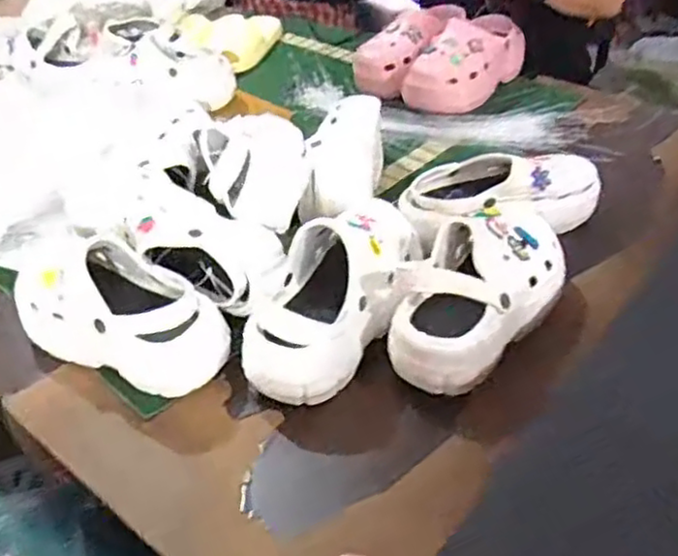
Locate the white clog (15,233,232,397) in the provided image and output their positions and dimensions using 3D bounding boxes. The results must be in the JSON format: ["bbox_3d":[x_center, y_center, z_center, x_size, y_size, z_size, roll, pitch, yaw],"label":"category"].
[{"bbox_3d":[-0.223,0.029,0.694,0.230,0.104,0.103,16,44,24],"label":"white clog"}]

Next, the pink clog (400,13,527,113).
[{"bbox_3d":[0.214,-0.360,1.129,0.100,0.100,0.220,28,50,34],"label":"pink clog"}]

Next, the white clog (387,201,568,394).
[{"bbox_3d":[0.151,0.005,0.688,0.119,0.083,0.251,23,47,31],"label":"white clog"}]

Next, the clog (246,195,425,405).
[{"bbox_3d":[0.009,0.007,0.695,0.121,0.102,0.253,14,43,22],"label":"clog"}]

